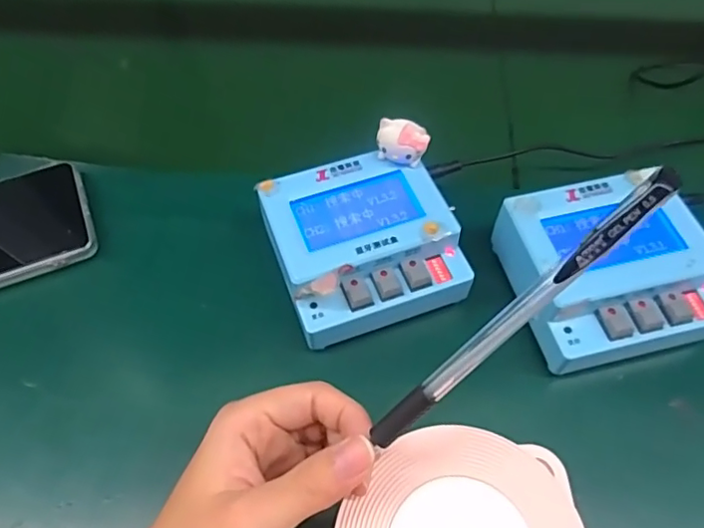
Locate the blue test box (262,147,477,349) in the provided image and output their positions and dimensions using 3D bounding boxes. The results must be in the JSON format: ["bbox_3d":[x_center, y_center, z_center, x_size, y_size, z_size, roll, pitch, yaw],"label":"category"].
[{"bbox_3d":[0.008,-0.008,0.336,0.101,0.048,0.101,-16,57,-10],"label":"blue test box"}]

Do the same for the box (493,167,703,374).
[{"bbox_3d":[0.146,0.005,0.326,0.105,0.050,0.096,-12,57,-7],"label":"box"}]

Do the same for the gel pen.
[{"bbox_3d":[0.055,0.019,0.194,0.134,0.007,0.010,-48,59,21],"label":"gel pen"}]

